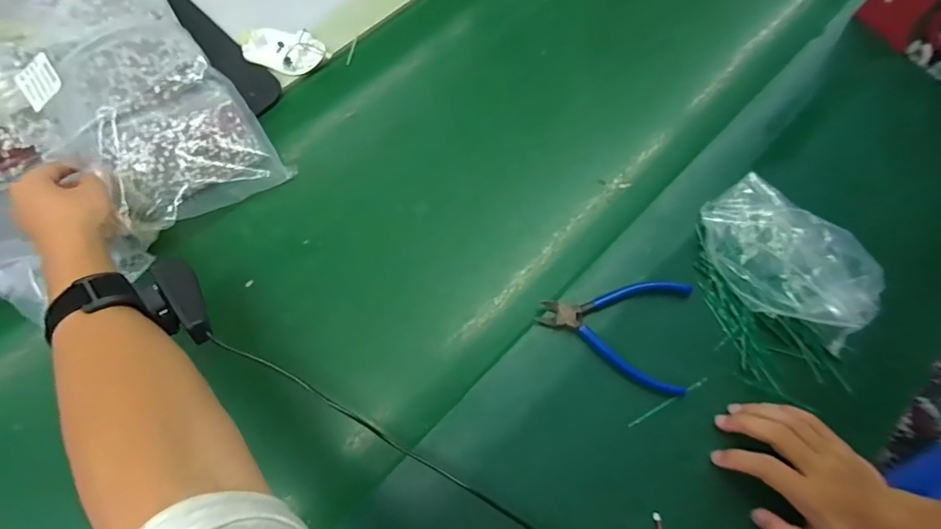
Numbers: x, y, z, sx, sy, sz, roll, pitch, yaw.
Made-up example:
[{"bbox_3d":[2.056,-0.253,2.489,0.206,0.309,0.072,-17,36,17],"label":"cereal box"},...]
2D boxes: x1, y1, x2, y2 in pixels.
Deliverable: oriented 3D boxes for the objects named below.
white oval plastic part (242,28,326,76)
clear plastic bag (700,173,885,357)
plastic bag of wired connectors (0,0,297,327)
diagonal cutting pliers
[{"bbox_3d":[-0.227,-0.258,0.543,0.102,0.018,0.051,15,70,5],"label":"white oval plastic part"},{"bbox_3d":[0.303,-0.004,0.429,0.112,0.061,0.177,-30,73,-11],"label":"clear plastic bag"},{"bbox_3d":[-0.401,-0.140,0.461,0.292,0.080,0.311,-37,74,-13],"label":"plastic bag of wired connectors"},{"bbox_3d":[0.137,0.055,0.429,0.137,0.019,0.104,13,70,4],"label":"diagonal cutting pliers"}]

